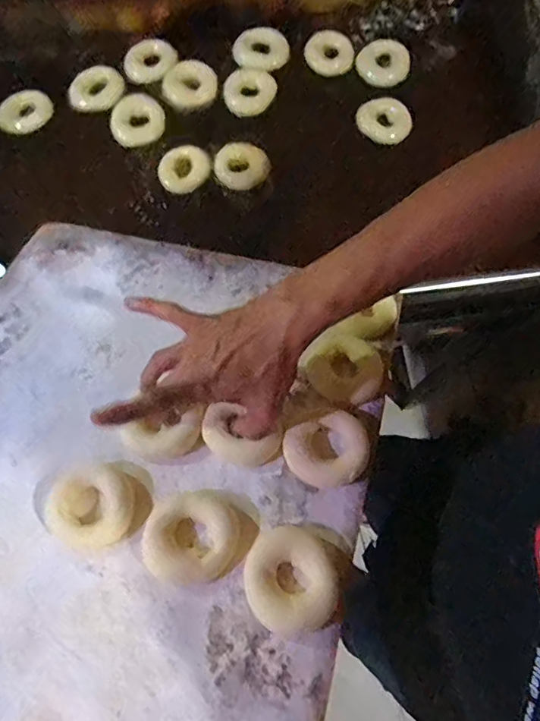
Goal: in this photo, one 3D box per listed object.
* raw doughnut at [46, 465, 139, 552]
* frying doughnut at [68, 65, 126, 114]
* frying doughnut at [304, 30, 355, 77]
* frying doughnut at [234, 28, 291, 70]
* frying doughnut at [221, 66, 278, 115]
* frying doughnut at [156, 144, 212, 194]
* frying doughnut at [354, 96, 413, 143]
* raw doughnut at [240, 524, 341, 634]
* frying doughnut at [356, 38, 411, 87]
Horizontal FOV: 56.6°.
[{"bbox_3d":[-0.142,0.116,0.404,0.064,0.024,0.063,1,71,-2],"label":"raw doughnut"},{"bbox_3d":[-0.240,-0.373,0.697,0.076,0.027,0.062,-14,72,-7],"label":"frying doughnut"},{"bbox_3d":[0.087,-0.446,0.729,0.071,0.019,0.064,10,71,2],"label":"frying doughnut"},{"bbox_3d":[-0.012,-0.449,0.721,0.080,0.016,0.056,6,71,0],"label":"frying doughnut"},{"bbox_3d":[-0.028,-0.383,0.710,0.065,0.022,0.073,23,72,6],"label":"frying doughnut"},{"bbox_3d":[-0.115,-0.255,0.670,0.060,0.015,0.069,39,74,11],"label":"frying doughnut"},{"bbox_3d":[0.159,-0.334,0.695,0.076,0.021,0.057,23,72,6],"label":"frying doughnut"},{"bbox_3d":[0.015,0.158,0.364,0.070,0.021,0.066,1,71,-2],"label":"raw doughnut"},{"bbox_3d":[0.165,-0.432,0.729,0.073,0.030,0.053,-3,71,-3],"label":"frying doughnut"}]

